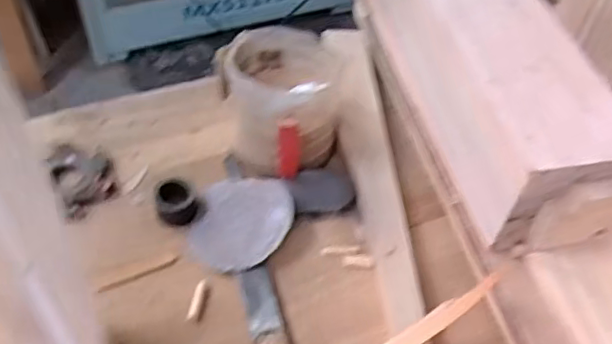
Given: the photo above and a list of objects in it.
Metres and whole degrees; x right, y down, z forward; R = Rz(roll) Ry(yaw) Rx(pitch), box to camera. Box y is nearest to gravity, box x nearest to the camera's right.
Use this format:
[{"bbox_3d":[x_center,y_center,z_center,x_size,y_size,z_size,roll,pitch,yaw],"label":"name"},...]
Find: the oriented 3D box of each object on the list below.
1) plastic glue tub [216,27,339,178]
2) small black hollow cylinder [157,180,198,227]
[{"bbox_3d":[-0.028,-0.074,0.687,0.135,0.125,0.120,9,49,1],"label":"plastic glue tub"},{"bbox_3d":[-0.141,0.033,0.664,0.048,0.036,0.043,-6,51,-12],"label":"small black hollow cylinder"}]

